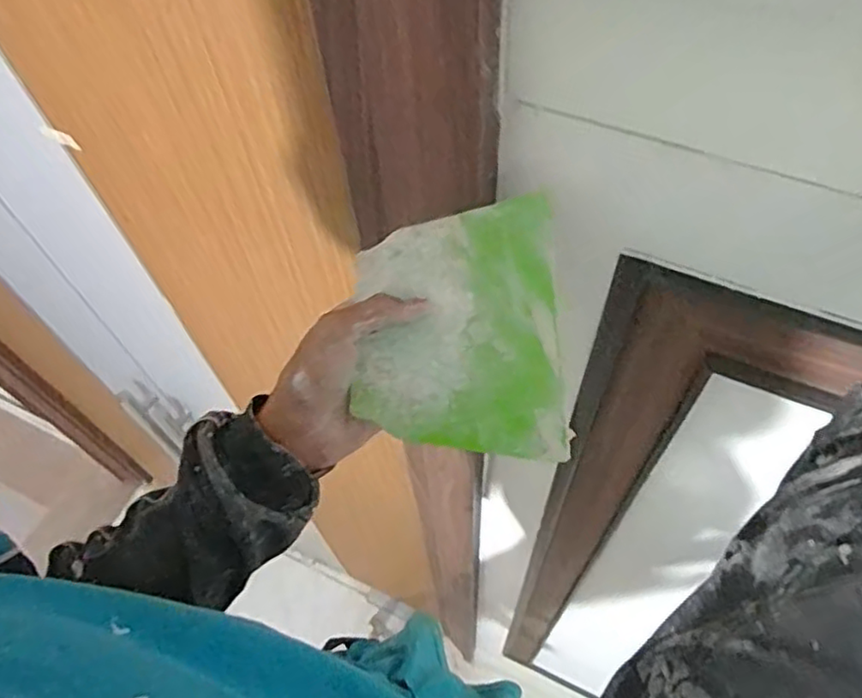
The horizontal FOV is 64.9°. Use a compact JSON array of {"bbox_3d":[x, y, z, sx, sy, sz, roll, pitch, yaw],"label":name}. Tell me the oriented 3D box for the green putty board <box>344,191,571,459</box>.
[{"bbox_3d":[0.016,-0.013,0.418,0.121,0.011,0.162,-5,72,5],"label":"green putty board"}]

